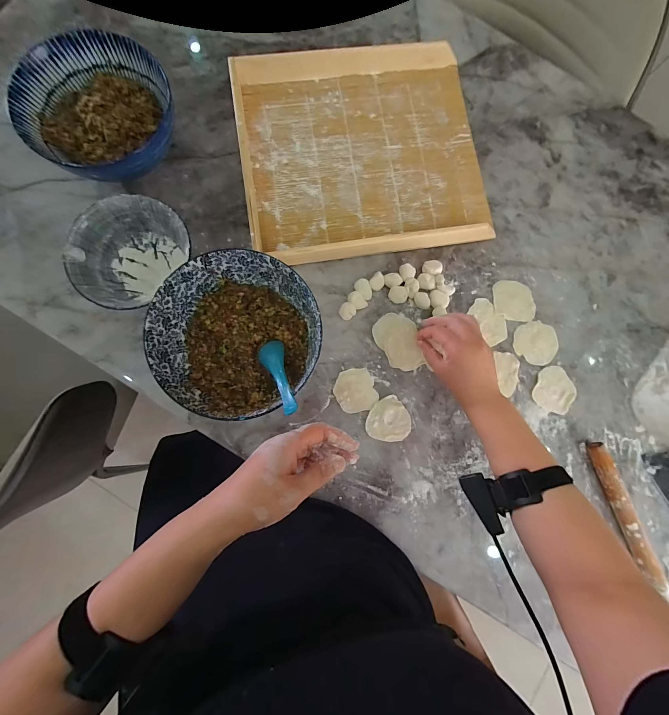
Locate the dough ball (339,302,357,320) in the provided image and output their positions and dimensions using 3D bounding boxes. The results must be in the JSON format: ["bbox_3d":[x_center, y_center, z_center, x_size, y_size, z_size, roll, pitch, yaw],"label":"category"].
[{"bbox_3d":[0.020,-0.073,0.486,0.025,0.016,0.025,0,83,-4],"label":"dough ball"}]

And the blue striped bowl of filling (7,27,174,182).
[{"bbox_3d":[-0.337,-0.358,0.459,0.192,0.084,0.180,0,83,-2],"label":"blue striped bowl of filling"}]

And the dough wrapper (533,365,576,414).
[{"bbox_3d":[0.358,0.051,0.496,0.065,0.004,0.071,0,83,-4],"label":"dough wrapper"}]

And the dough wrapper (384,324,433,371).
[{"bbox_3d":[0.109,-0.013,0.485,0.053,0.010,0.068,-14,84,-5],"label":"dough wrapper"}]

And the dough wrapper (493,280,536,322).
[{"bbox_3d":[0.298,-0.094,0.508,0.067,0.004,0.066,-1,83,-4],"label":"dough wrapper"}]

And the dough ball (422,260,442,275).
[{"bbox_3d":[0.159,-0.146,0.502,0.031,0.015,0.026,-14,84,-5],"label":"dough ball"}]

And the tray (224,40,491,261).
[{"bbox_3d":[0.048,-0.343,0.504,0.386,0.040,0.366,-10,84,-5],"label":"tray"}]

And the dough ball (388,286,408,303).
[{"bbox_3d":[0.102,-0.100,0.494,0.028,0.012,0.027,0,83,-4],"label":"dough ball"}]

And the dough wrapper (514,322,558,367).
[{"bbox_3d":[0.333,-0.025,0.502,0.073,0.004,0.070,0,83,-4],"label":"dough wrapper"}]

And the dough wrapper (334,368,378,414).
[{"bbox_3d":[0.033,0.051,0.477,0.063,0.004,0.065,-15,84,-5],"label":"dough wrapper"}]

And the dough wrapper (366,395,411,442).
[{"bbox_3d":[0.086,0.098,0.474,0.065,0.004,0.067,0,83,-4],"label":"dough wrapper"}]

